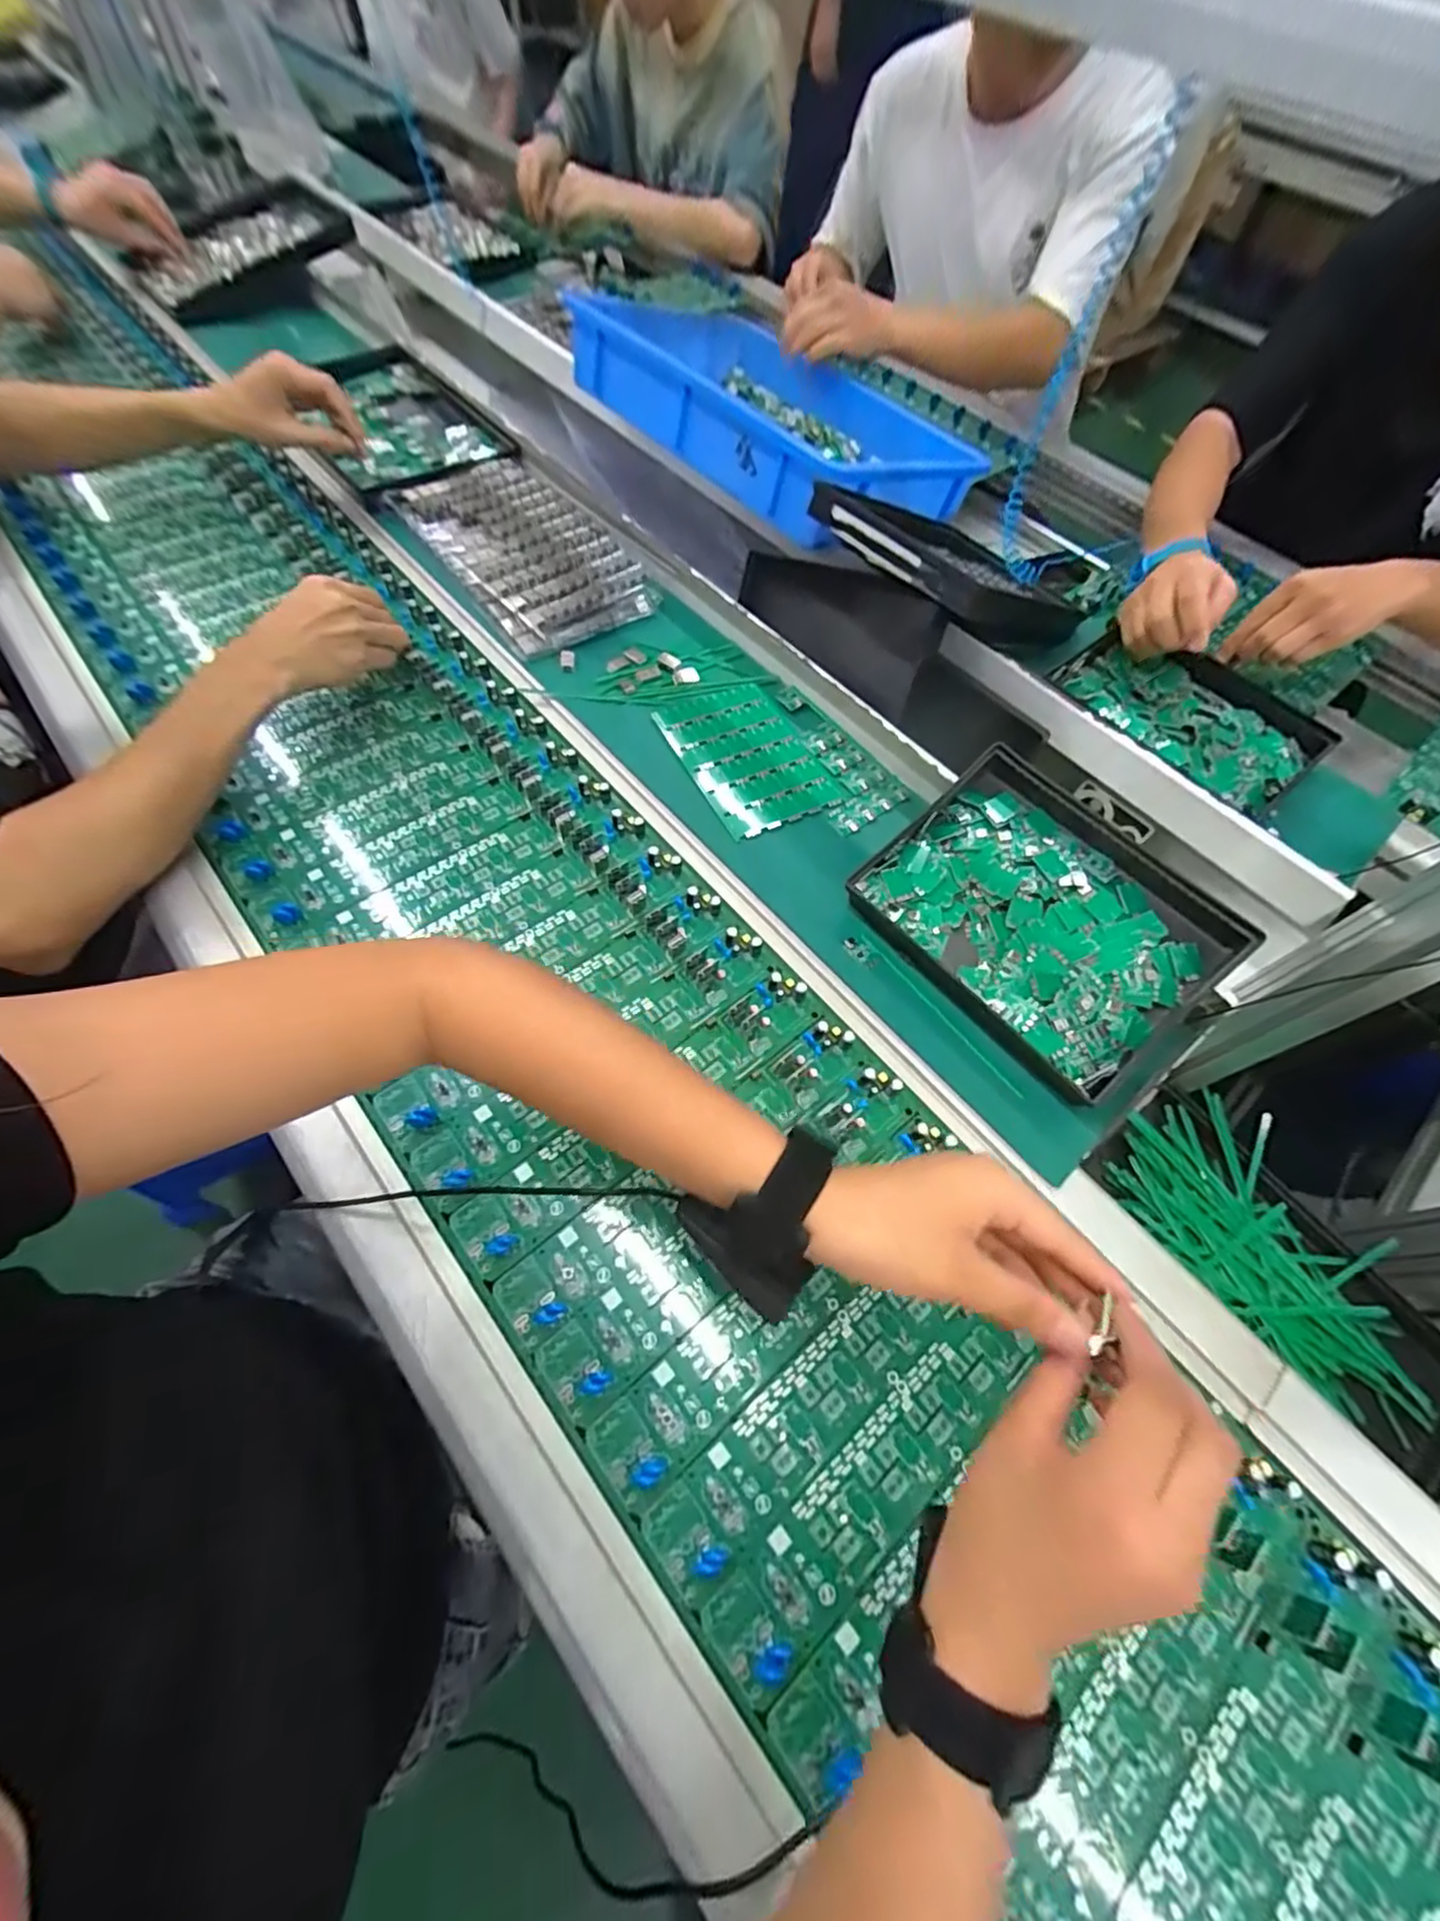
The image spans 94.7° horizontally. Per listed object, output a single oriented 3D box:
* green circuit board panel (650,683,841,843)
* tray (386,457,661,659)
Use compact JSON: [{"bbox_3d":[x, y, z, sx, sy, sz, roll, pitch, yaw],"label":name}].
[{"bbox_3d":[0.022,-0.184,0.599,0.106,0.008,0.168,-22,66,-15],"label":"green circuit board panel"},{"bbox_3d":[-0.209,-0.437,0.708,0.161,0.030,0.311,-32,68,-19],"label":"tray"}]

